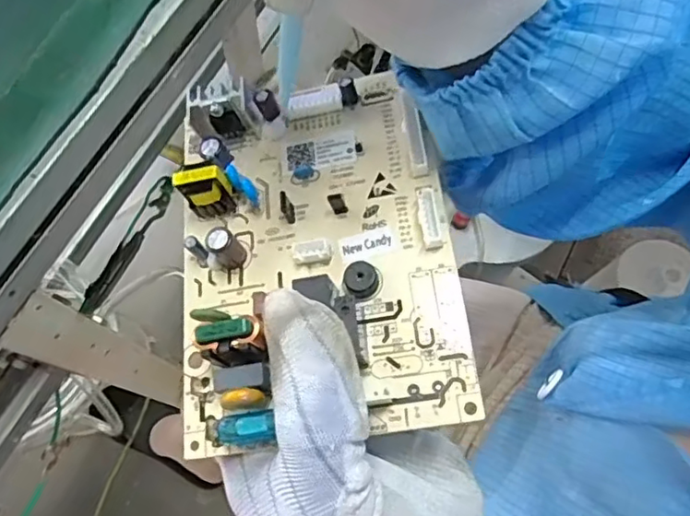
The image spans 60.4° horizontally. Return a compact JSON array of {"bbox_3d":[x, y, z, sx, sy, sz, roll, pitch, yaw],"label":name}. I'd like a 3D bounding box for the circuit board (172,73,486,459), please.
[{"bbox_3d":[-0.012,-0.006,0.211,0.095,0.029,0.133,-7,72,0],"label":"circuit board"}]

